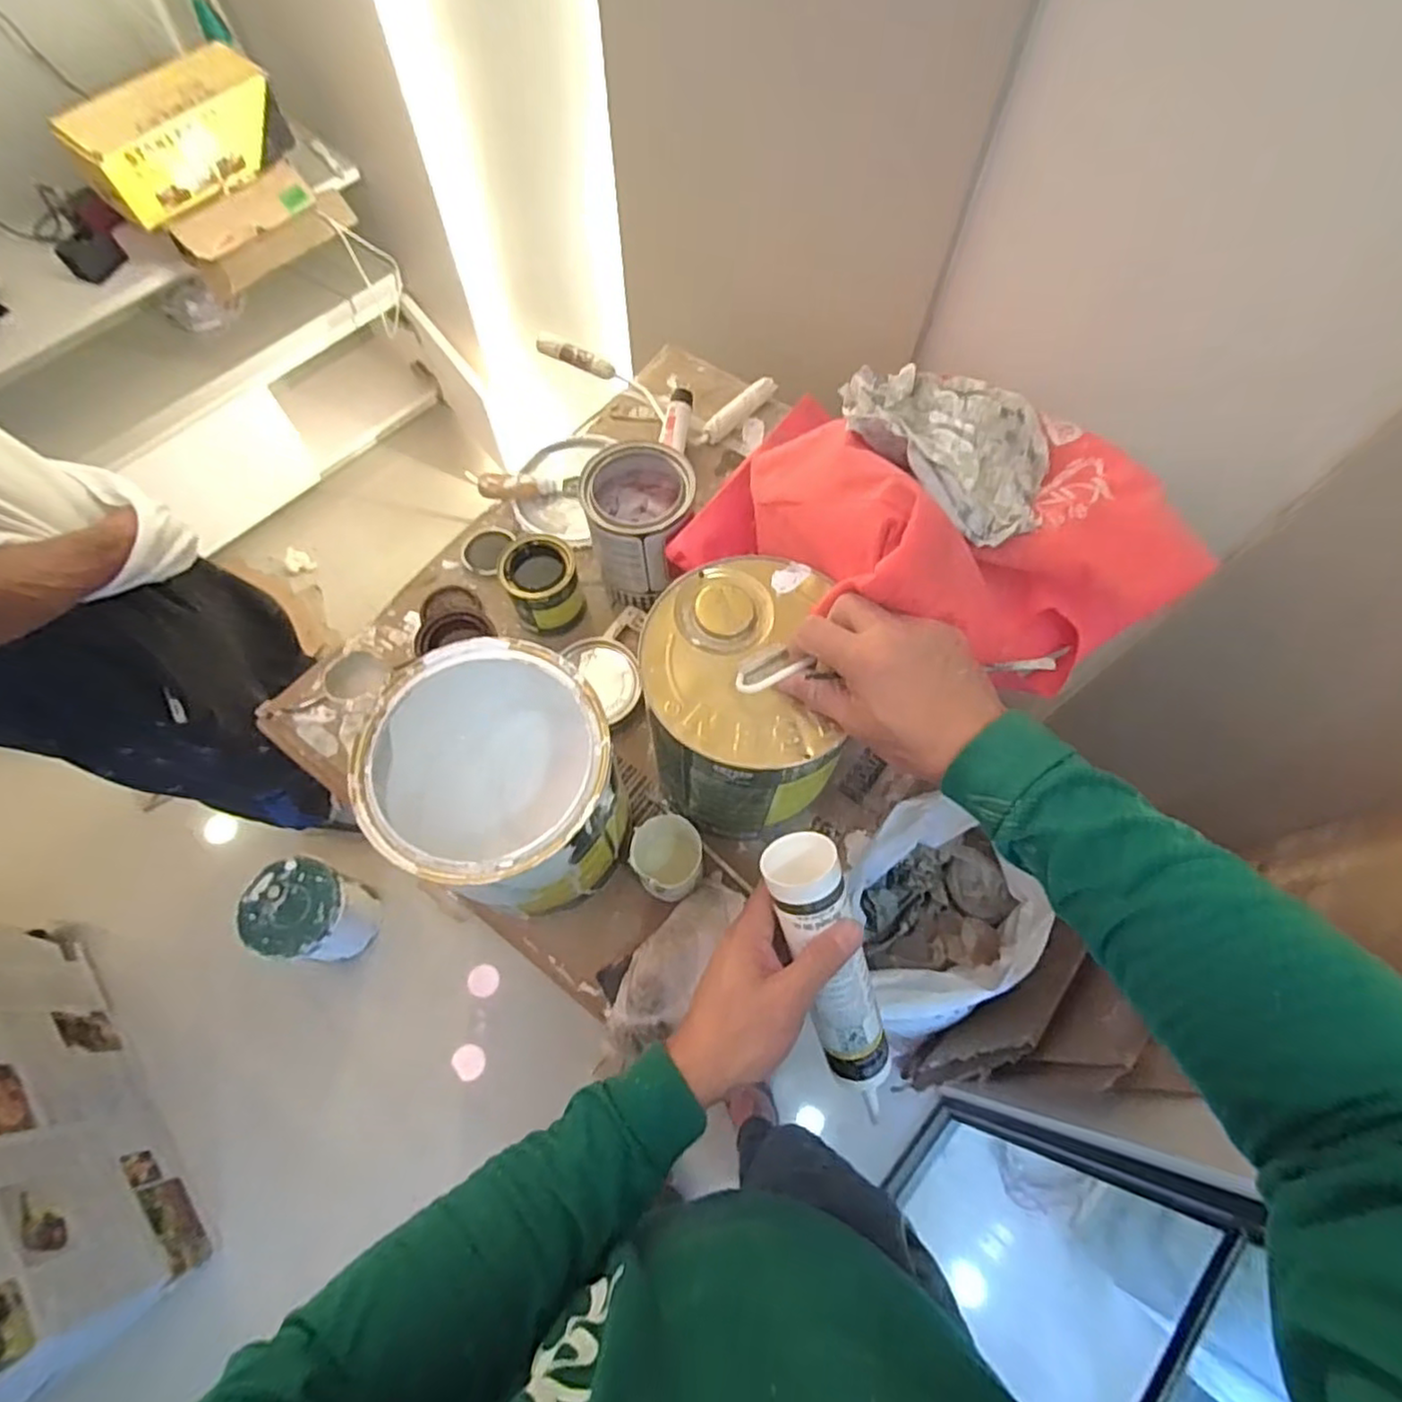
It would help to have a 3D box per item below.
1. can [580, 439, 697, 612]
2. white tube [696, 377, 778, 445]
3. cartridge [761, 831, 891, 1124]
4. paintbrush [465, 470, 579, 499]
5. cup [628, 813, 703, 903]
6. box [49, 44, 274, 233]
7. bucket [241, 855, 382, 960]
[{"bbox_3d":[-0.058,-0.168,0.685,0.103,0.132,0.124,-11,66,-6],"label":"can"},{"bbox_3d":[0.043,-0.342,0.819,0.024,0.024,0.117,41,72,16],"label":"white tube"},{"bbox_3d":[0.093,0.197,0.481,0.047,0.043,0.228,-22,112,-10],"label":"cartridge"},{"bbox_3d":[-0.196,-0.239,0.773,0.121,0.024,0.018,-3,65,-20],"label":"paintbrush"},{"bbox_3d":[-0.027,0.132,0.575,0.056,0.067,0.066,-3,66,-2],"label":"cup"},{"bbox_3d":[-0.917,-0.998,1.217,0.115,0.144,0.339,29,69,12],"label":"box"},{"bbox_3d":[-0.745,0.412,1.342,0.163,0.232,0.165,0,66,-1],"label":"bucket"}]

